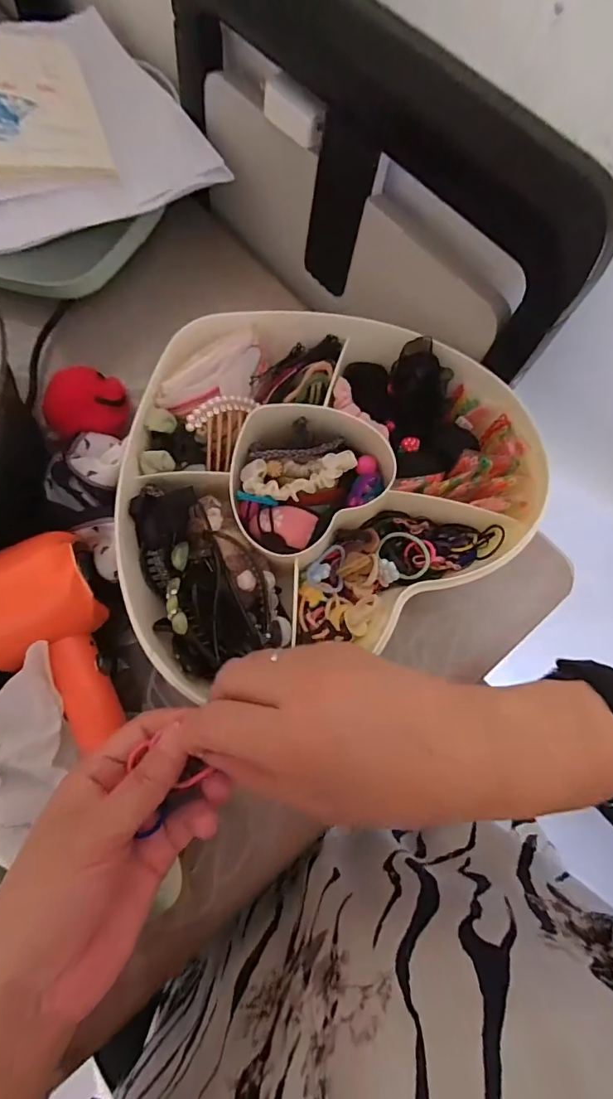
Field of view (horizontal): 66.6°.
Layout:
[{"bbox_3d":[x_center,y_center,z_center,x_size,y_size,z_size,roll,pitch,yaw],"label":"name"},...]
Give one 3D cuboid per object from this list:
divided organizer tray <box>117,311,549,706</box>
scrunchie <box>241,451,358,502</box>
[{"bbox_3d":[0.014,-0.046,0.328,0.279,0.053,0.252,-16,76,-3],"label":"divided organizer tray"},{"bbox_3d":[-0.005,-0.048,0.310,0.075,0.014,0.030,-2,76,1],"label":"scrunchie"}]

